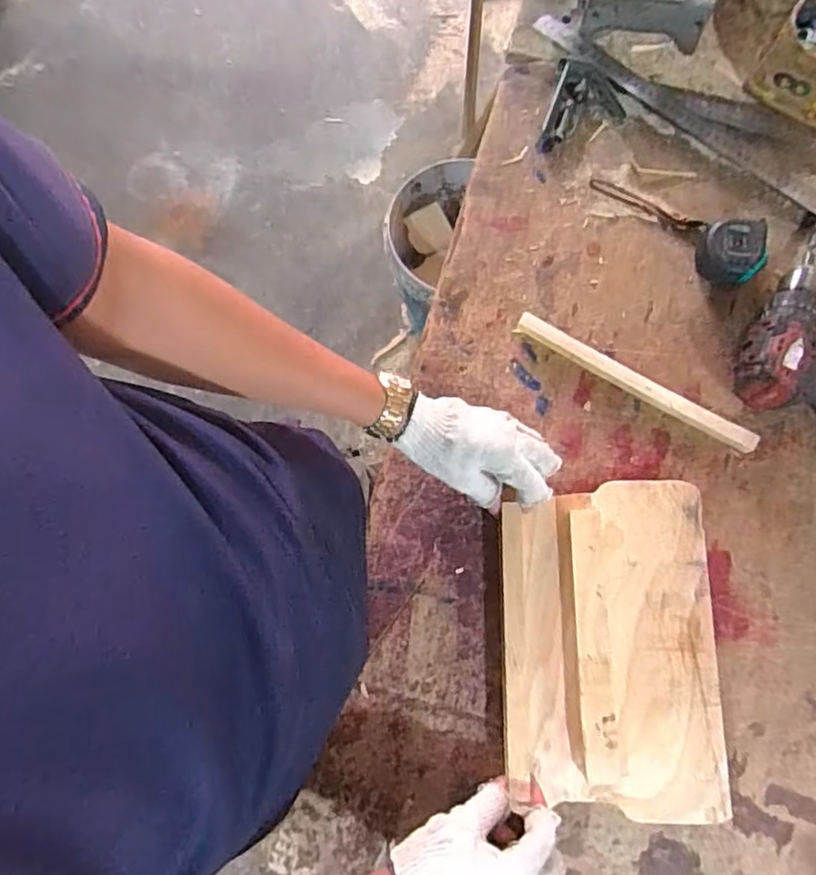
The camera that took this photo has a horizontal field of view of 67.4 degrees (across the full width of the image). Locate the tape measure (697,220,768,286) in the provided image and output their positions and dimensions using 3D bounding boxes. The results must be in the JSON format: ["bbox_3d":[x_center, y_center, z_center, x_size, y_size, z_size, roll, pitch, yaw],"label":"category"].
[{"bbox_3d":[0.326,-0.188,0.616,0.062,0.044,0.063,-2,78,3],"label":"tape measure"}]

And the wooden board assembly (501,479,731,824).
[{"bbox_3d":[0.177,0.180,0.541,0.180,0.022,0.275,1,77,0],"label":"wooden board assembly"}]

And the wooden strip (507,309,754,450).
[{"bbox_3d":[0.222,-0.056,0.601,0.249,0.017,0.019,30,81,9],"label":"wooden strip"}]

